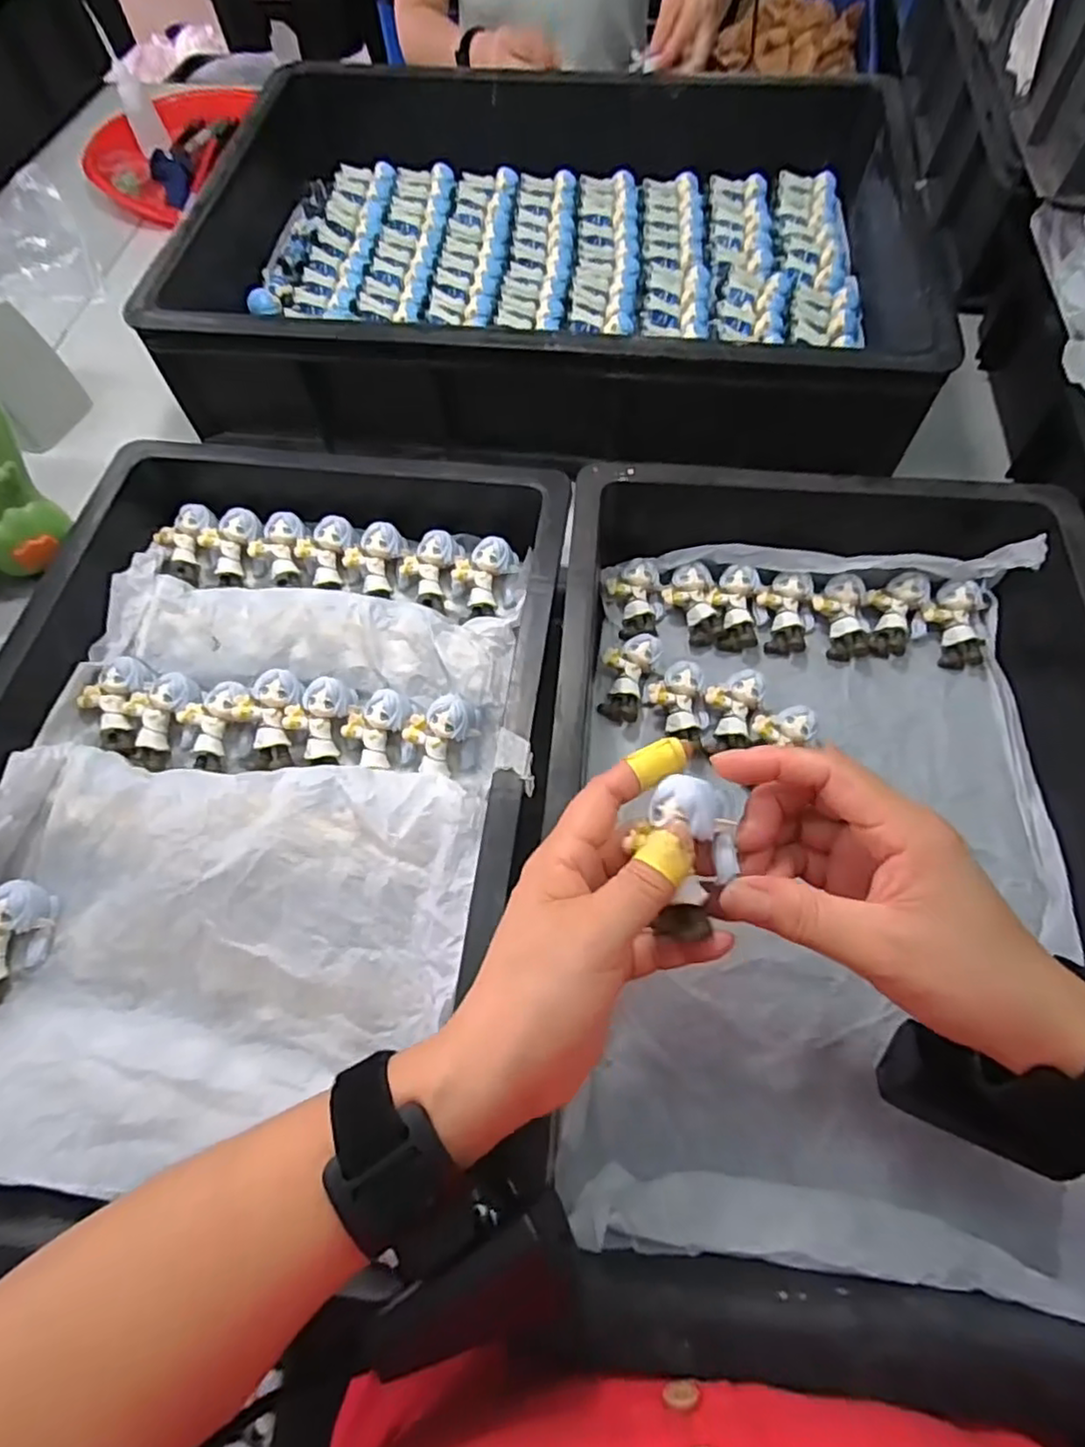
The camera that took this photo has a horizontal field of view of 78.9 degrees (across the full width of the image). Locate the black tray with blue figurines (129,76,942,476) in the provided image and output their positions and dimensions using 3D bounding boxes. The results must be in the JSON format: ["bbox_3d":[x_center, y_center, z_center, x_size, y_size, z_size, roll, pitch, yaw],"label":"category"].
[{"bbox_3d":[0.004,-0.393,0.571,0.565,0.105,0.412,4,64,4],"label":"black tray with blue figurines"}]

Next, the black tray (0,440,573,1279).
[{"bbox_3d":[-0.161,0.028,0.372,0.318,0.064,0.435,5,64,4],"label":"black tray"}]

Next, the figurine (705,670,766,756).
[{"bbox_3d":[0.122,-0.008,0.425,0.034,0.021,0.053,16,65,9],"label":"figurine"}]

